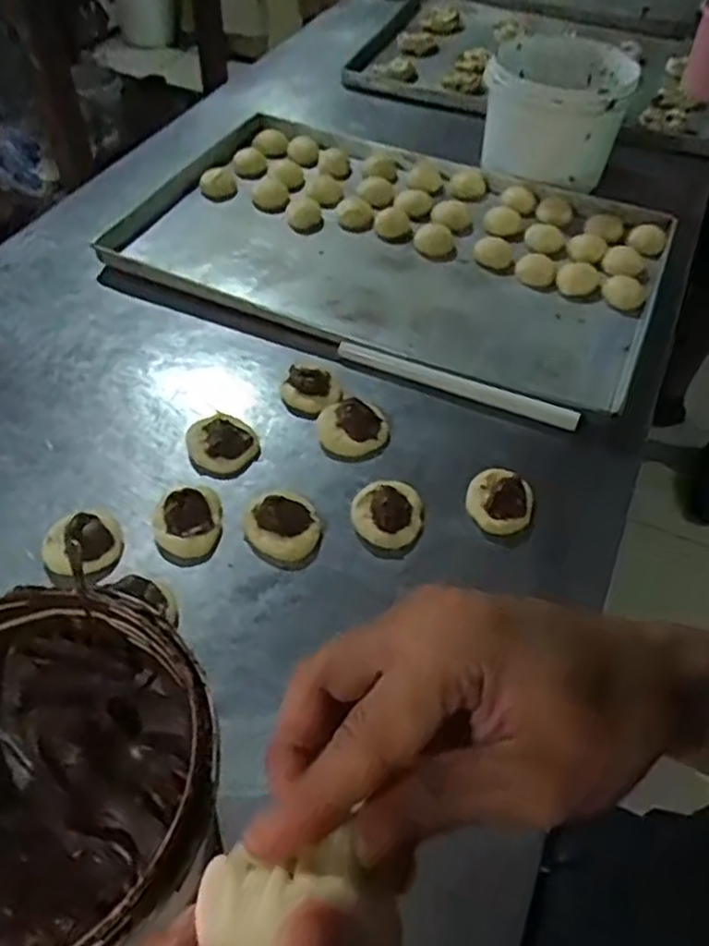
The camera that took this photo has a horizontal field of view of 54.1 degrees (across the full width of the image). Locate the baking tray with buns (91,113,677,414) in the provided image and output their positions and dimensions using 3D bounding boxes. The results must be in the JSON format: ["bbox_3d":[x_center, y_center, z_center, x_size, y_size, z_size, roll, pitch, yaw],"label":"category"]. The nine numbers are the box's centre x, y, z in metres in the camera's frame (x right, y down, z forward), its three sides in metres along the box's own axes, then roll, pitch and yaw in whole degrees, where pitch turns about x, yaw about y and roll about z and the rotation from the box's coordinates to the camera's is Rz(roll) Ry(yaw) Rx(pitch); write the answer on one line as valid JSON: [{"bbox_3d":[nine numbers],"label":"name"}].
[{"bbox_3d":[0.063,-0.335,0.974,0.689,0.035,0.459,22,53,14],"label":"baking tray with buns"}]

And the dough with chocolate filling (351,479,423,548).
[{"bbox_3d":[0.032,0.037,0.692,0.068,0.024,0.072,3,51,0],"label":"dough with chocolate filling"}]

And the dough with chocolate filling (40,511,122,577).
[{"bbox_3d":[-0.260,0.065,0.661,0.070,0.028,0.068,1,51,-2],"label":"dough with chocolate filling"}]

